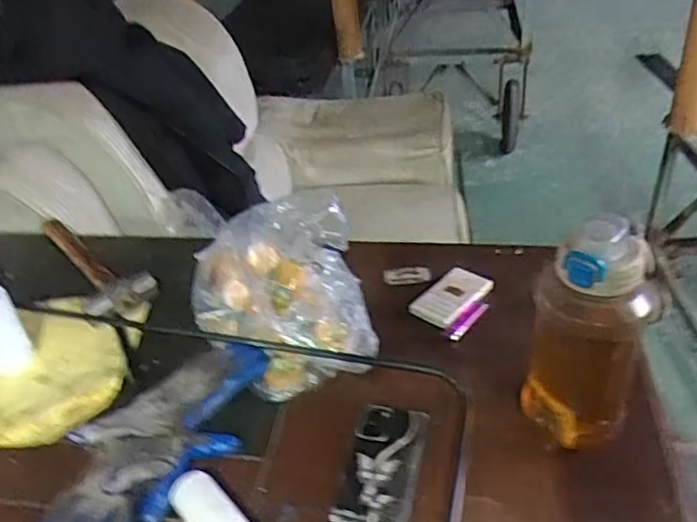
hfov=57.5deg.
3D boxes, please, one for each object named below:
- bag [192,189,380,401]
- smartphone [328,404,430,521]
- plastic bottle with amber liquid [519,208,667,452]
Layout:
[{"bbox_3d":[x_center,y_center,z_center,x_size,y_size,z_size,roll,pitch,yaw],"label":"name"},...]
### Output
[{"bbox_3d":[-0.091,0.035,0.796,0.210,0.098,0.254,-9,36,-5],"label":"bag"},{"bbox_3d":[0.033,0.204,0.625,0.070,0.007,0.150,6,37,14],"label":"smartphone"},{"bbox_3d":[0.216,0.075,0.583,0.099,0.238,0.083,13,39,23],"label":"plastic bottle with amber liquid"}]

